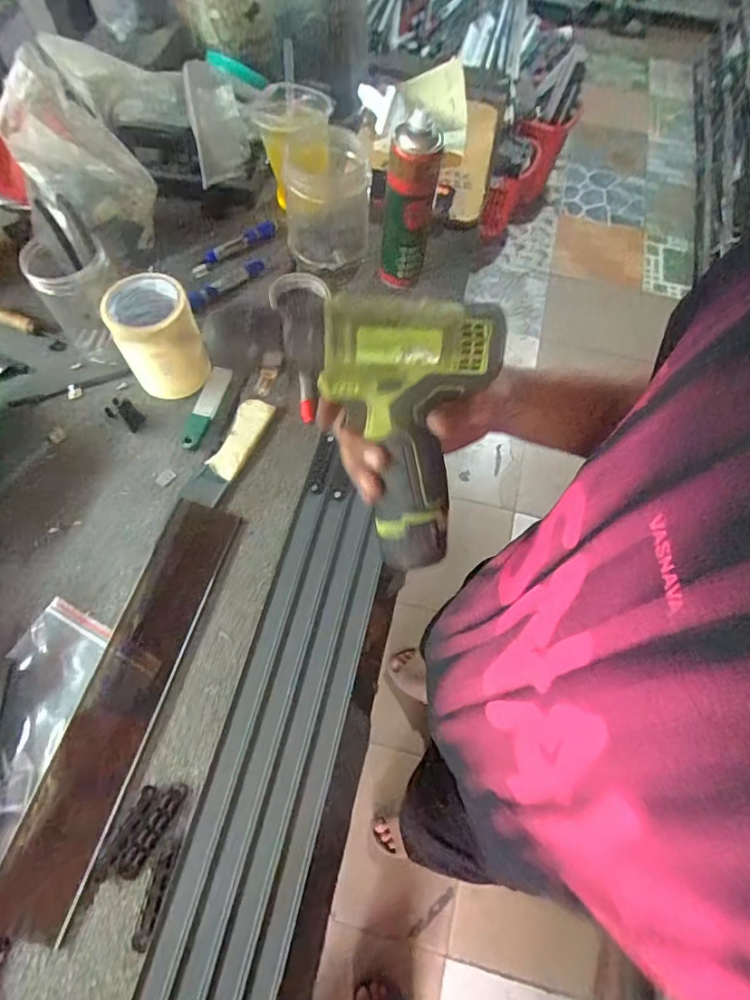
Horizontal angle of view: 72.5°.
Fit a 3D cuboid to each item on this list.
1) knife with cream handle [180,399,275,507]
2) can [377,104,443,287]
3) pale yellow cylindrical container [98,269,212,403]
[{"bbox_3d":[-0.176,-0.060,0.627,0.044,0.027,0.150,24,65,8],"label":"knife with cream handle"},{"bbox_3d":[0.043,-0.401,0.687,0.068,0.219,0.082,6,64,1],"label":"can"},{"bbox_3d":[-0.263,-0.200,0.628,0.091,0.122,0.089,1,64,-3],"label":"pale yellow cylindrical container"}]

